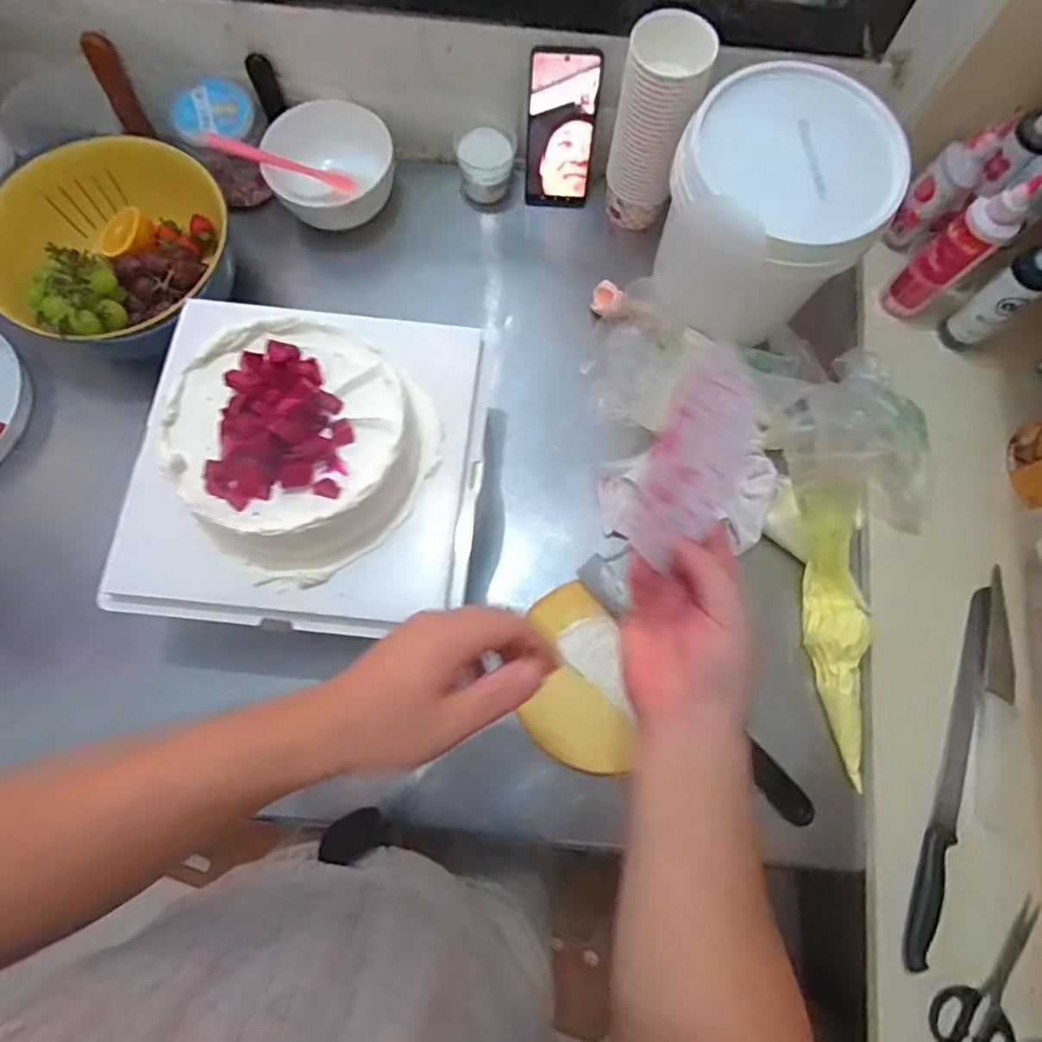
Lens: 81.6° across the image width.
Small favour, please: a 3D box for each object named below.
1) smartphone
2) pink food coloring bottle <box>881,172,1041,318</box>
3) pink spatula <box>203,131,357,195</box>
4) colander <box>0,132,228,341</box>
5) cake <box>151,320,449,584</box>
[{"bbox_3d":[0.047,-0.446,0.694,0.077,0.158,0.010,5,49,0],"label":"smartphone"},{"bbox_3d":[0.458,-0.281,0.638,0.048,0.191,0.050,-41,80,-11],"label":"pink food coloring bottle"},{"bbox_3d":[-0.280,-0.420,0.712,0.163,0.020,0.018,5,73,-29],"label":"pink spatula"},{"bbox_3d":[-0.442,-0.286,0.651,0.241,0.094,0.223,31,76,7],"label":"colander"},{"bbox_3d":[-0.173,-0.064,0.477,0.194,0.072,0.182,-43,80,-12],"label":"cake"}]

